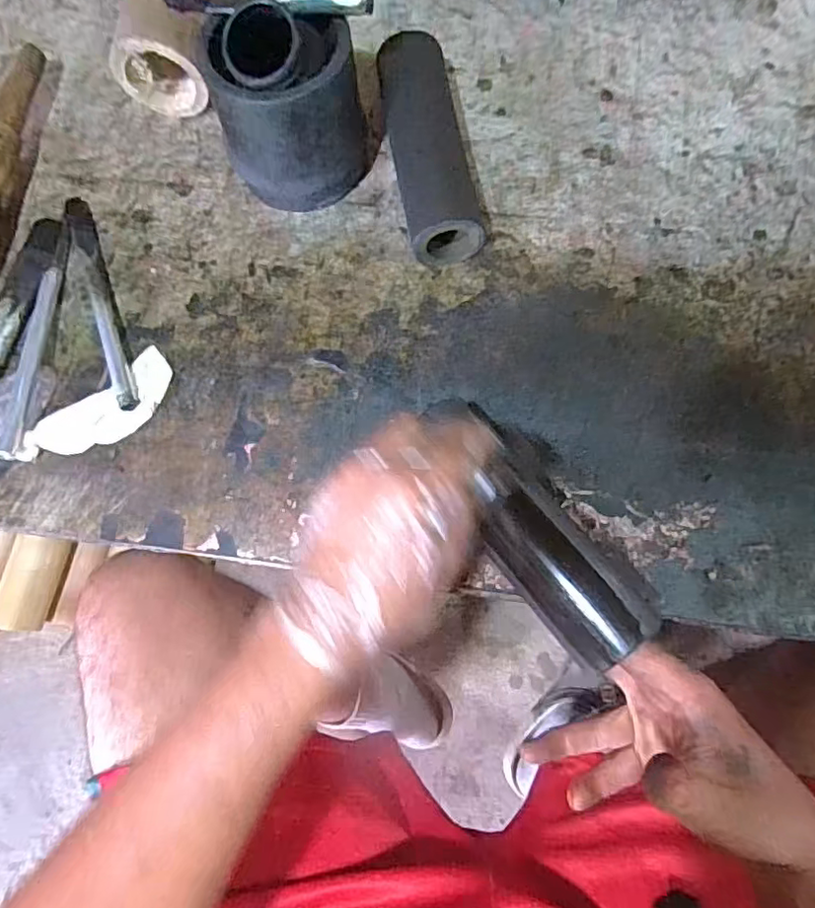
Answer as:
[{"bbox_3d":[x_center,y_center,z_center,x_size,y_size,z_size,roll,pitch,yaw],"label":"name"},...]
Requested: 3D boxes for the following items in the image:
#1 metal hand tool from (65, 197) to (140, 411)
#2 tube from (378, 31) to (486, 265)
[{"bbox_3d":[-0.230,-0.117,0.427,0.019,0.014,0.188,-20,76,-4],"label":"metal hand tool"},{"bbox_3d":[0.017,-0.231,0.439,0.058,0.053,0.181,-10,75,-2],"label":"tube"}]

